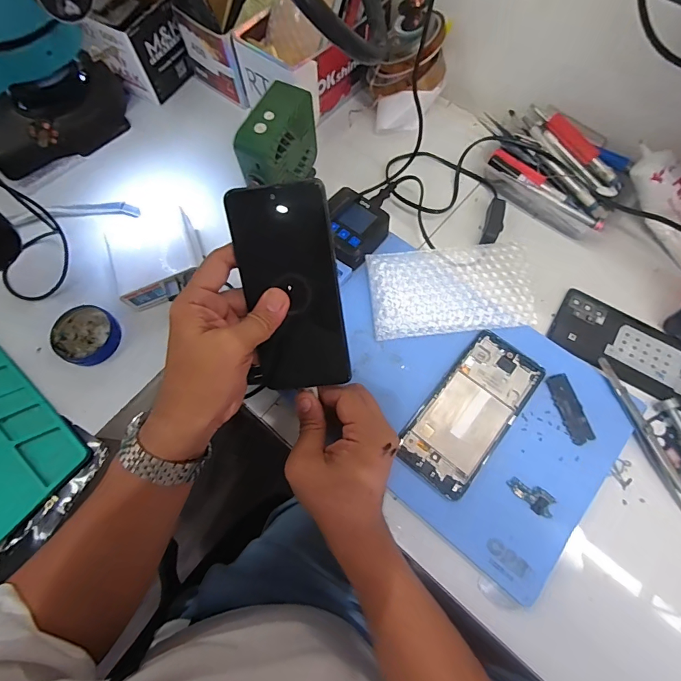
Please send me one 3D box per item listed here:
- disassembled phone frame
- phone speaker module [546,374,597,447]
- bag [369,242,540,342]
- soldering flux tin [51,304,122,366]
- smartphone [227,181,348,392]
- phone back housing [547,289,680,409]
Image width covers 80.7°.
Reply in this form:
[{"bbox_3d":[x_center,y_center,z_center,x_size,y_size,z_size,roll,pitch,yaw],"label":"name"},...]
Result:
[{"bbox_3d":[0.125,0.066,0.385,0.074,0.007,0.156,38,75,14],"label":"disassembled phone frame"},{"bbox_3d":[0.221,0.065,0.385,0.023,0.004,0.065,-14,70,-3],"label":"phone speaker module"},{"bbox_3d":[0.118,-0.053,0.424,0.170,0.024,0.090,-7,69,-1],"label":"bag"},{"bbox_3d":[-0.268,-0.006,0.423,0.064,0.019,0.060,-1,69,2],"label":"soldering flux tin"},{"bbox_3d":[-0.037,-0.036,0.308,0.072,0.006,0.157,-7,110,9],"label":"smartphone"},{"bbox_3d":[0.304,0.008,0.418,0.156,0.010,0.077,30,73,12],"label":"phone back housing"}]

